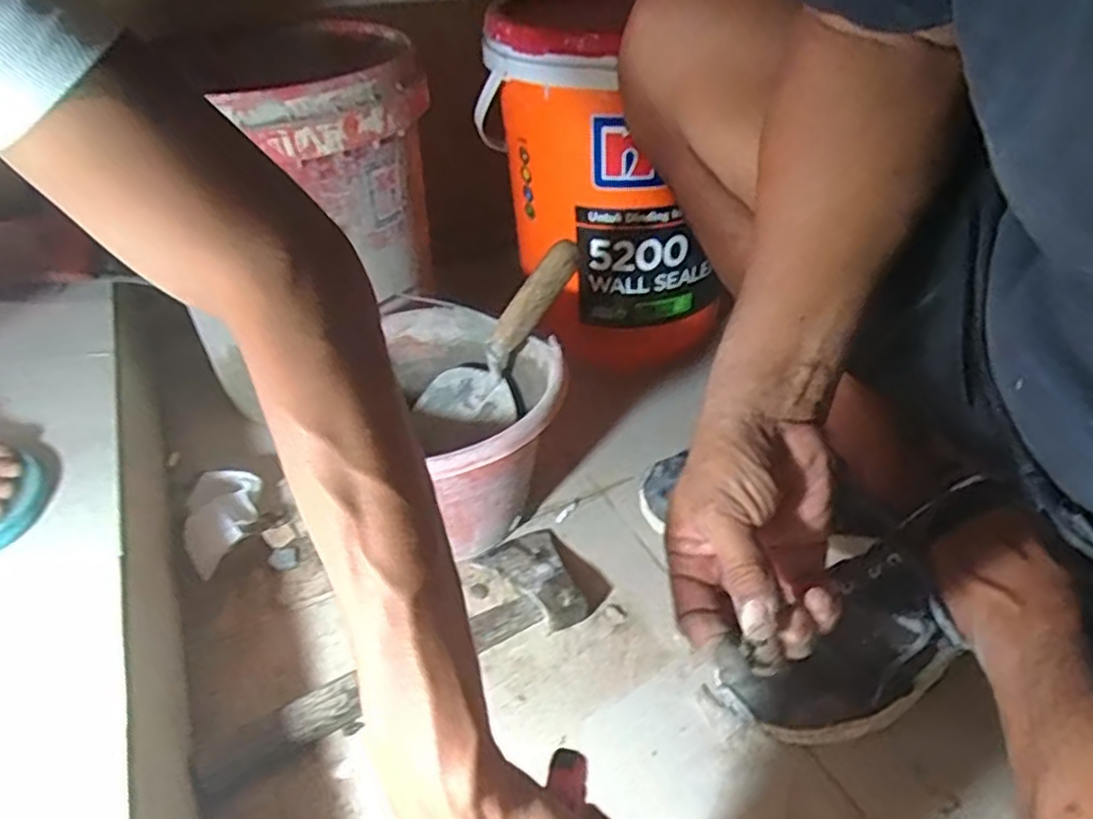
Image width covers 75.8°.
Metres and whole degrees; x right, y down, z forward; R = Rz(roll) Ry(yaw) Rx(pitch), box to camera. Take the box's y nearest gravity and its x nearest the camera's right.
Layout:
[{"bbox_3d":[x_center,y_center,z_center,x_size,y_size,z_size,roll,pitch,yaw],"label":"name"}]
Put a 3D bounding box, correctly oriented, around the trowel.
[{"bbox_3d":[-0.039,-0.058,0.654,0.073,0.216,0.072,20,27,-33],"label":"trowel"}]

